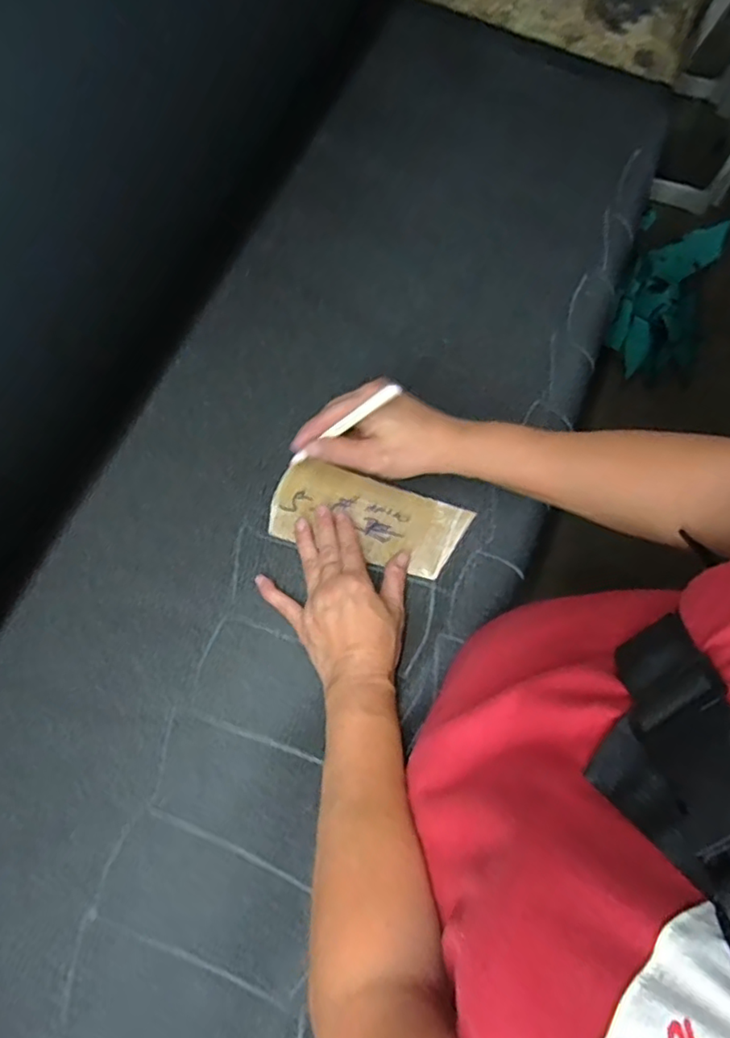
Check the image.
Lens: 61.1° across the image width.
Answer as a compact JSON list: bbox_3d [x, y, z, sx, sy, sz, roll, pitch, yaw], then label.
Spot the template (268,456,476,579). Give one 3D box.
[{"bbox_3d":[0.003,0.000,0.520,0.159,0.008,0.069,17,76,1],"label":"template"}]

